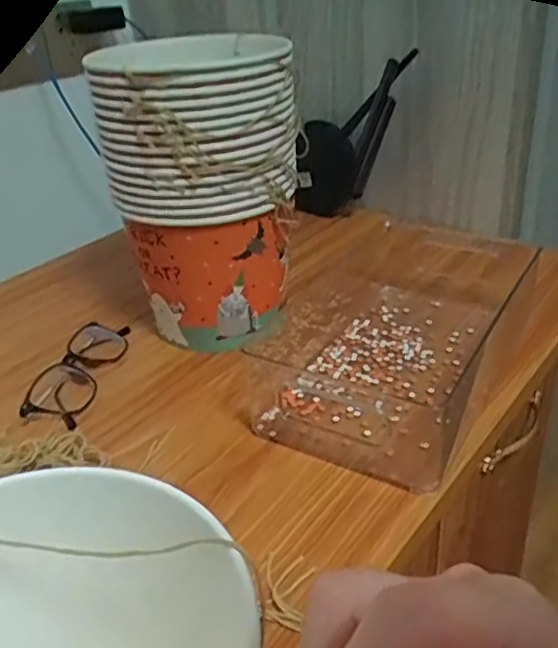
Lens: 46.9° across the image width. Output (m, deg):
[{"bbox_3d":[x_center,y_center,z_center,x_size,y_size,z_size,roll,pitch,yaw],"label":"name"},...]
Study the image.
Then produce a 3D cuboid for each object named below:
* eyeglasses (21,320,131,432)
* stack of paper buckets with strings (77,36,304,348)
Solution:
[{"bbox_3d":[-0.173,0.038,0.564,0.046,0.030,0.137,-1,32,7],"label":"eyeglasses"},{"bbox_3d":[-0.055,-0.126,0.580,0.151,0.247,0.180,-4,31,1],"label":"stack of paper buckets with strings"}]

